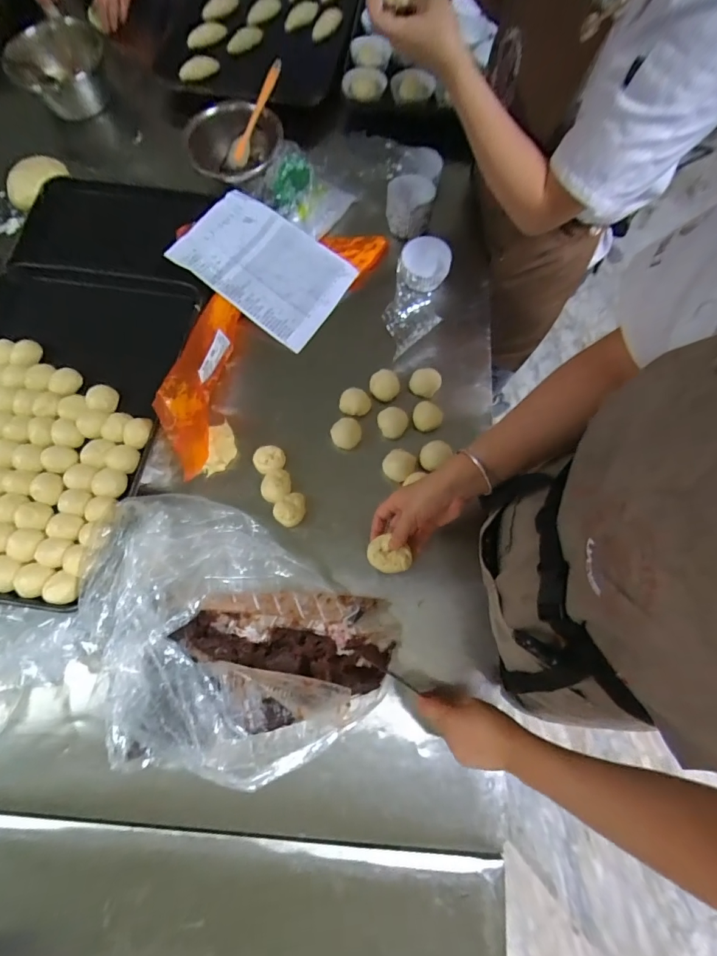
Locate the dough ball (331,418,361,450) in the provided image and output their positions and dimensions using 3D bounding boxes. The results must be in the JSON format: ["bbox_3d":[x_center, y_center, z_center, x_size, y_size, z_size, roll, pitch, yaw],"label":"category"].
[{"bbox_3d":[-0.021,-0.076,0.709,0.051,0.032,0.047,0,74,0],"label":"dough ball"}]

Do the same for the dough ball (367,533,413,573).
[{"bbox_3d":[0.041,0.104,0.552,0.059,0.023,0.044,29,76,8],"label":"dough ball"}]

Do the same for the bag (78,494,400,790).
[{"bbox_3d":[-0.174,0.219,0.581,0.435,0.114,0.341,12,75,4],"label":"bag"}]

